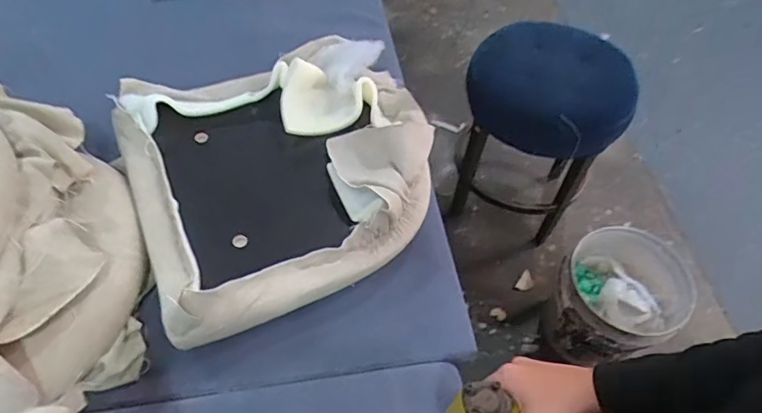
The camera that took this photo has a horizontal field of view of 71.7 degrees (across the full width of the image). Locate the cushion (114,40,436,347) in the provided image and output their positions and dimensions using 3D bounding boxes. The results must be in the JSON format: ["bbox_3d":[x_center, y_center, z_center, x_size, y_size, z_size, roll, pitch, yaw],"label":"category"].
[{"bbox_3d":[-0.147,-0.078,0.857,0.490,0.095,0.457,-21,59,-17],"label":"cushion"}]

